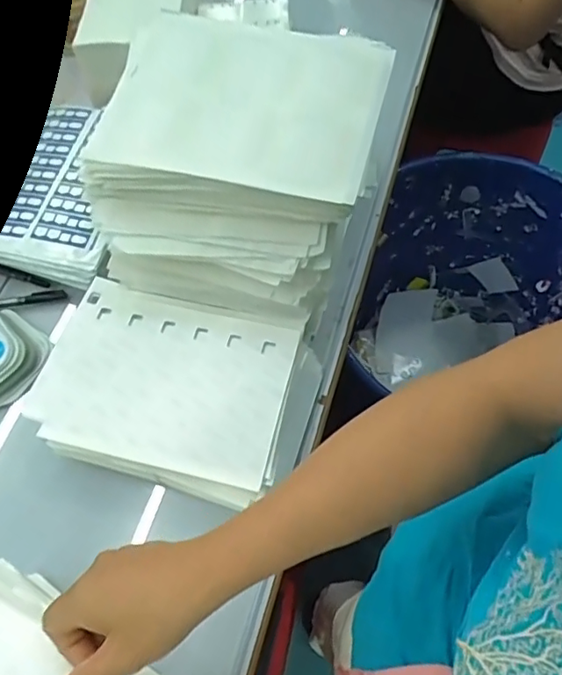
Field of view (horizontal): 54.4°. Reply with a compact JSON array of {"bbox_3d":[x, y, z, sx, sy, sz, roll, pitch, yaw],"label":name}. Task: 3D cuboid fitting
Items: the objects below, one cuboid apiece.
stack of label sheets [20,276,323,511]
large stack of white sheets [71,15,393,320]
[{"bbox_3d":[-0.110,0.059,0.583,0.280,0.066,0.194,14,66,10],"label":"stack of label sheets"},{"bbox_3d":[-0.045,-0.197,0.605,0.287,0.122,0.302,13,65,9],"label":"large stack of white sheets"}]

